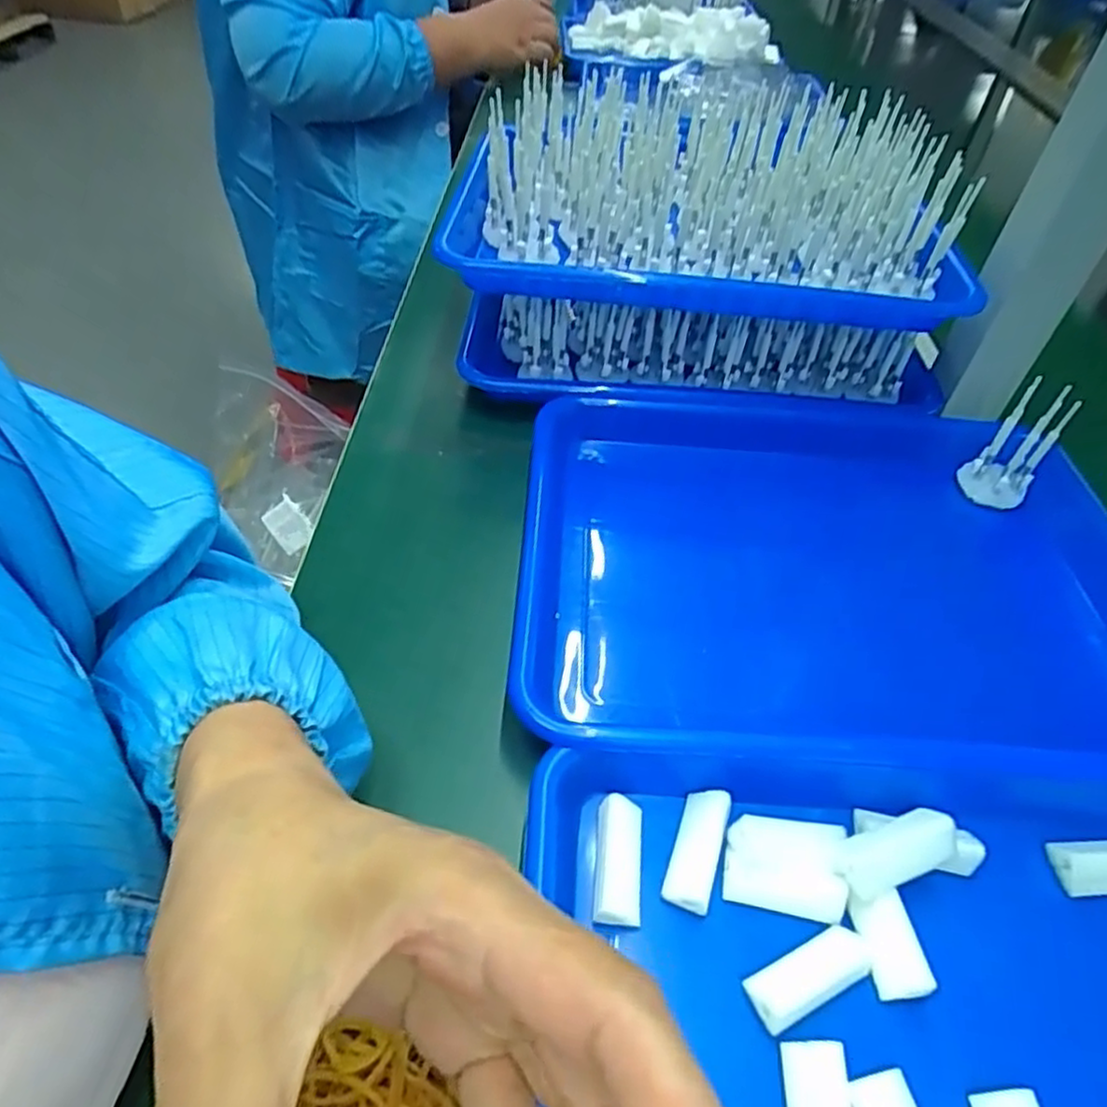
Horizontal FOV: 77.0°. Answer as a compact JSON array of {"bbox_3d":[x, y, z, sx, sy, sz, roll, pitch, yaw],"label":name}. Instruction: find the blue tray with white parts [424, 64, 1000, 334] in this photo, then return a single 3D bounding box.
[{"bbox_3d":[0.093,-0.234,0.455,0.322,0.078,0.190,5,48,0],"label":"blue tray with white parts"}]

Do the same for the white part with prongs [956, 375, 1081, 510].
[{"bbox_3d":[0.281,-0.064,0.421,0.037,0.077,0.014,40,35,27],"label":"white part with prongs"}]

